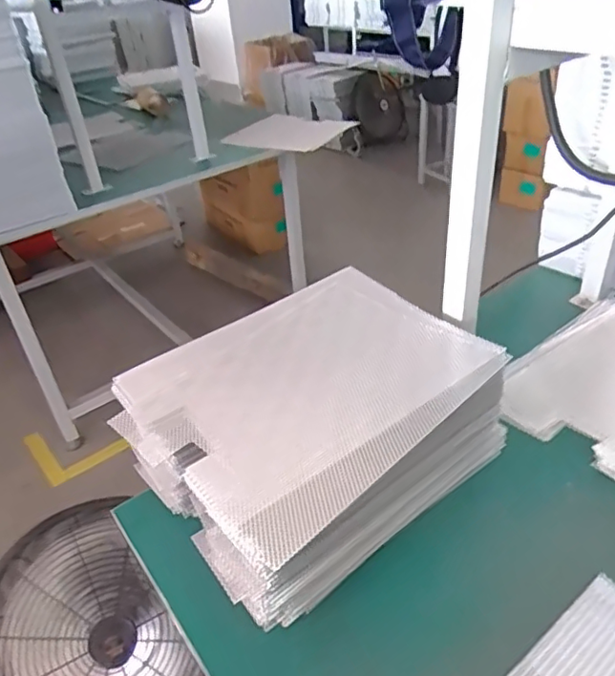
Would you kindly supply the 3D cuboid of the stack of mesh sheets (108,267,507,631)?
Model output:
[{"bbox_3d":[0.008,0.089,0.635,0.343,0.145,0.275,-28,41,-28],"label":"stack of mesh sheets"}]

